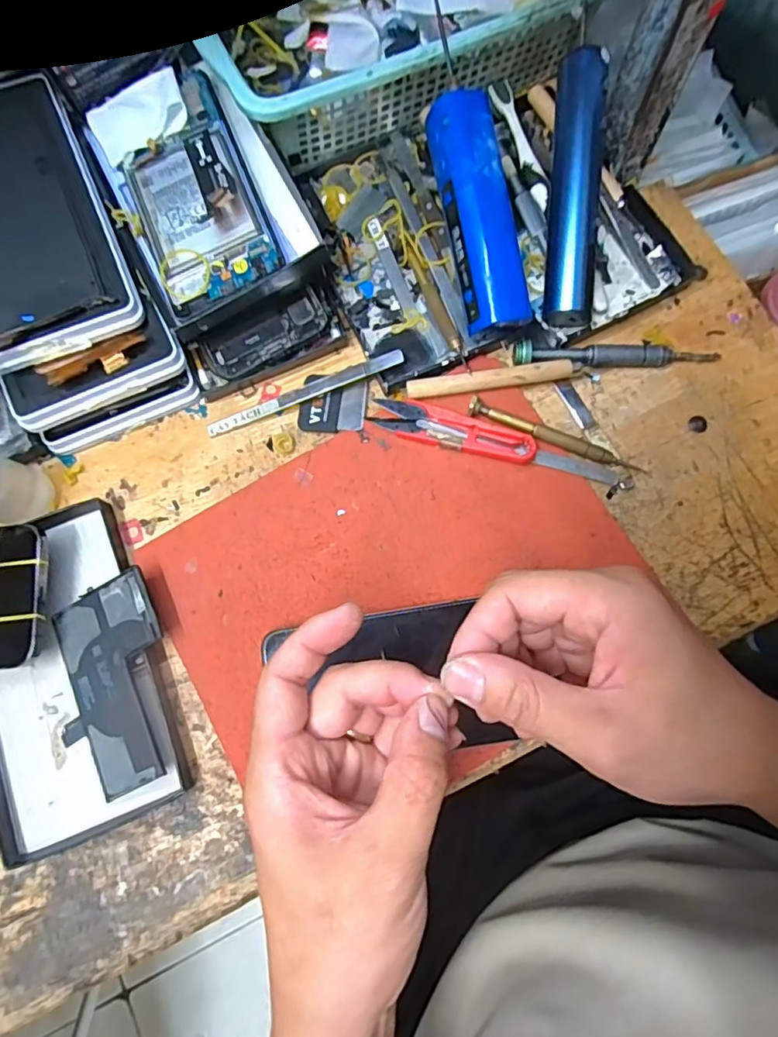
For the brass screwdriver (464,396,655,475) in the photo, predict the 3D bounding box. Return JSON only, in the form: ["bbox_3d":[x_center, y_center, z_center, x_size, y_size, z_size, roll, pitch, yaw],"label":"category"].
[{"bbox_3d":[0.100,-0.048,0.339,0.110,0.007,0.010,20,78,7],"label":"brass screwdriver"}]

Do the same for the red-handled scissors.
[{"bbox_3d":[0.039,-0.053,0.340,0.098,0.010,0.023,17,77,6],"label":"red-handled scissors"}]

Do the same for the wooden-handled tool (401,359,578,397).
[{"bbox_3d":[0.064,-0.085,0.346,0.104,0.013,0.012,-7,76,0],"label":"wooden-handled tool"}]

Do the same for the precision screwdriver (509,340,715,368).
[{"bbox_3d":[0.141,-0.099,0.350,0.125,0.012,0.015,2,76,2],"label":"precision screwdriver"}]

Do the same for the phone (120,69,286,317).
[{"bbox_3d":[-0.117,-0.196,0.335,0.070,0.011,0.141,-23,77,-4],"label":"phone"}]

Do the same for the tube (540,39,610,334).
[{"bbox_3d":[0.113,-0.199,0.345,0.027,0.023,0.155,2,96,-1],"label":"tube"}]

